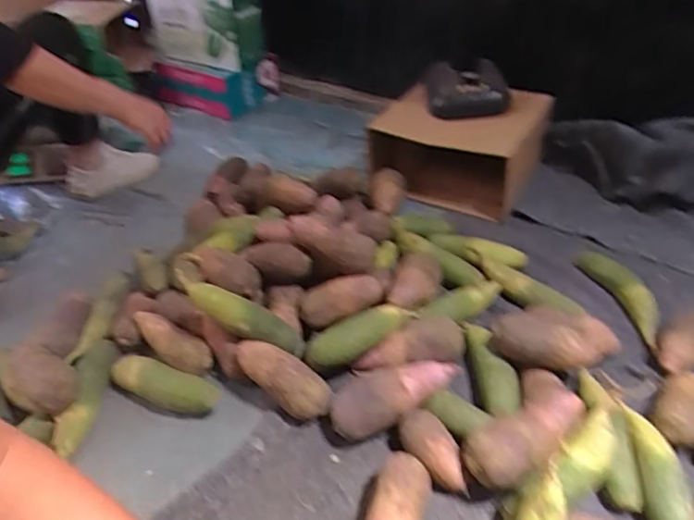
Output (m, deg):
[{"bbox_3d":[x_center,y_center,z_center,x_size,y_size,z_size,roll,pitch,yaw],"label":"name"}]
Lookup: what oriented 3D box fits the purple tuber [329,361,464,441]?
[{"bbox_3d":[0.067,0.190,0.742,0.193,0.057,0.071,-26,40,5],"label":"purple tuber"}]

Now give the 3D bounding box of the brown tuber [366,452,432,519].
[{"bbox_3d":[0.060,0.310,0.644,0.068,0.062,0.128,15,42,20],"label":"brown tuber"}]

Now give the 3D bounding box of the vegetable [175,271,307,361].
[{"bbox_3d":[-0.169,0.092,0.827,0.224,0.067,0.062,28,43,-1],"label":"vegetable"}]

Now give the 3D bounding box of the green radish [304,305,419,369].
[{"bbox_3d":[0.023,0.124,0.843,0.182,0.050,0.061,-26,41,0],"label":"green radish"}]

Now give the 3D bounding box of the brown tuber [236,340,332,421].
[{"bbox_3d":[-0.096,0.179,0.790,0.164,0.052,0.058,32,48,13],"label":"brown tuber"}]

